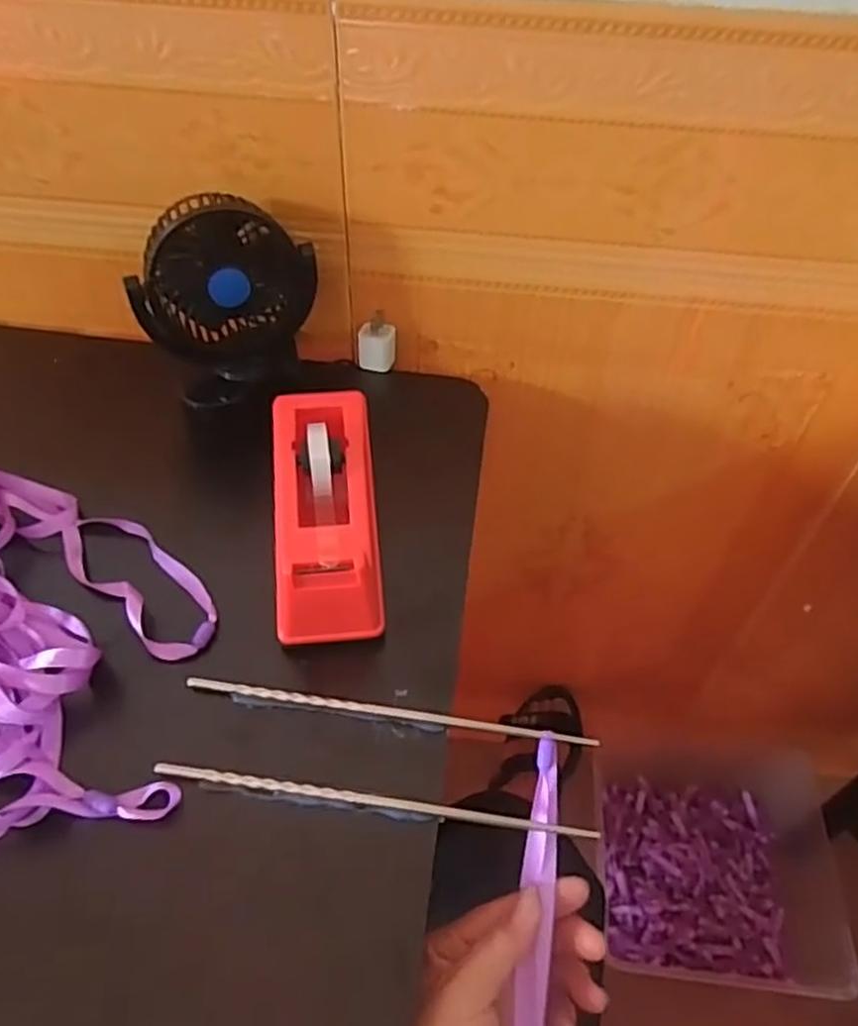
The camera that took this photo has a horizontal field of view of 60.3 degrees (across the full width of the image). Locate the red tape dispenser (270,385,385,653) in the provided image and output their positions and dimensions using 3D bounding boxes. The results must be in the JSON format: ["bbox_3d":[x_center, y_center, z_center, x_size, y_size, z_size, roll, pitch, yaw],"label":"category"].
[{"bbox_3d":[-0.062,-0.002,0.445,0.060,0.069,0.153,-5,50,-5],"label":"red tape dispenser"}]

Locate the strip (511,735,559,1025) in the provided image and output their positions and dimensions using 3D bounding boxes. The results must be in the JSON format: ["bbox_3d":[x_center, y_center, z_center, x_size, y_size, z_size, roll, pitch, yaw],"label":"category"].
[{"bbox_3d":[0.046,0.247,0.347,0.016,0.008,0.271,3,70,13],"label":"strip"}]

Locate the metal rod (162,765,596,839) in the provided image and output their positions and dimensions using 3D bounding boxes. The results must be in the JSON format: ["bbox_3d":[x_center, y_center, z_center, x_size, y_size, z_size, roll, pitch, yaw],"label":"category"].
[{"bbox_3d":[-0.028,0.144,0.369,0.218,0.006,0.007,6,50,4],"label":"metal rod"}]

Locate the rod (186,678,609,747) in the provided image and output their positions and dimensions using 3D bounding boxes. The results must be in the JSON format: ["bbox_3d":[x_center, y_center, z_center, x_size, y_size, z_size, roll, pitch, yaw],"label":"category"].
[{"bbox_3d":[-0.021,0.109,0.400,0.220,0.006,0.007,7,50,5],"label":"rod"}]

